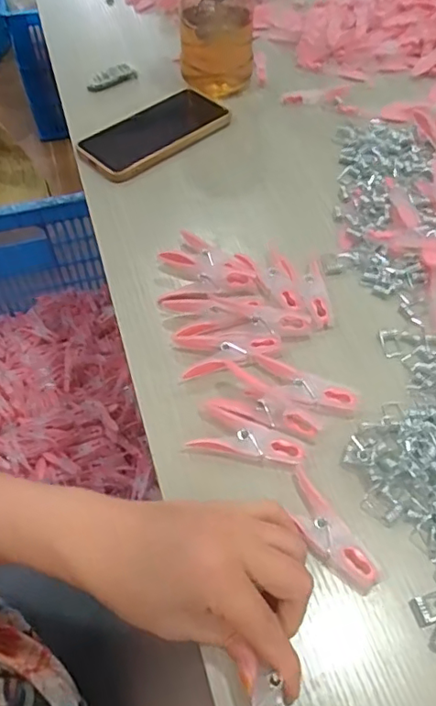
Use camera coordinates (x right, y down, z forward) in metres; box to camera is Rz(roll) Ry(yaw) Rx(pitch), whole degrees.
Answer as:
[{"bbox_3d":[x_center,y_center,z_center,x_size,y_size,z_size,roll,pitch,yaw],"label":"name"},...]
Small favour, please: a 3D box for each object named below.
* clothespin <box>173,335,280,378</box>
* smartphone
[{"bbox_3d":[0.007,-0.004,0.419,0.072,0.009,0.037,-12,55,-5],"label":"clothespin"},{"bbox_3d":[-0.063,-0.232,0.589,0.166,0.017,0.076,-39,62,-22],"label":"smartphone"}]

